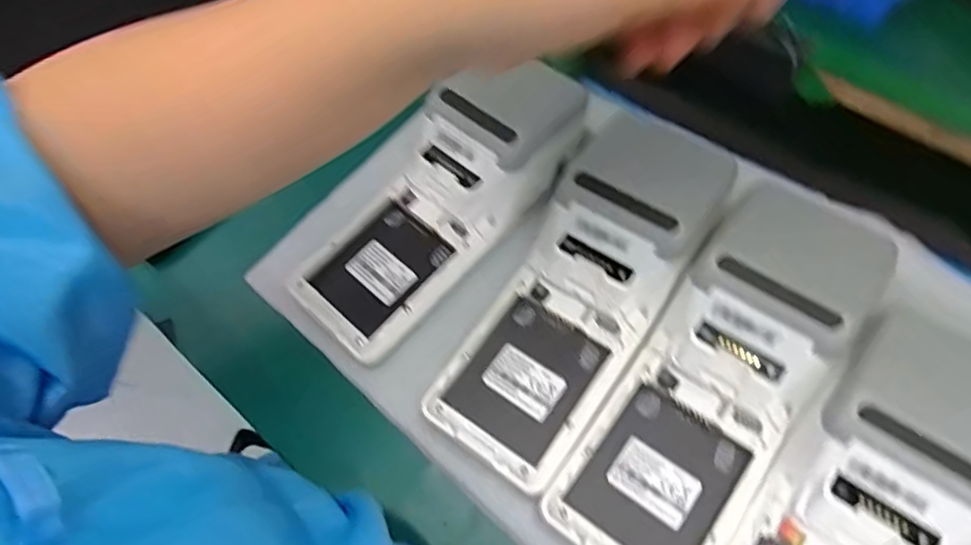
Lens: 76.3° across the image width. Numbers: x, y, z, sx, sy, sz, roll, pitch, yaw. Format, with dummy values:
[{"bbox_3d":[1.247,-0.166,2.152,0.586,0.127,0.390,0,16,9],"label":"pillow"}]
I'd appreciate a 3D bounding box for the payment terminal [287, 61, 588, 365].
[{"bbox_3d":[-0.026,-0.044,0.372,0.202,0.051,0.095,-46,63,6],"label":"payment terminal"}]

